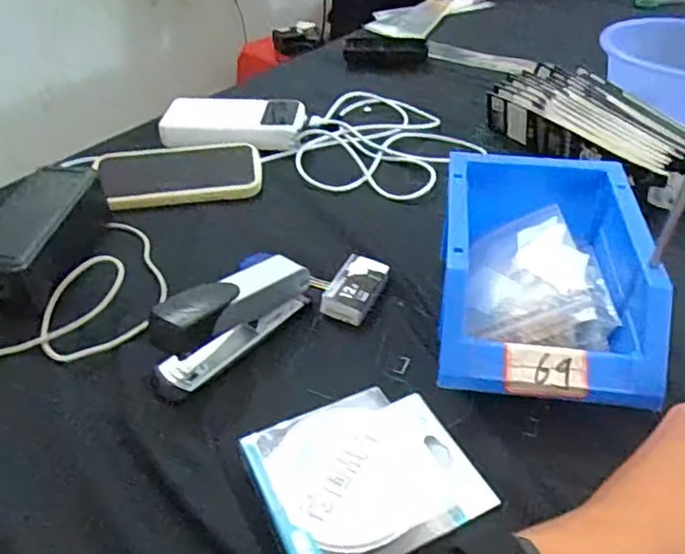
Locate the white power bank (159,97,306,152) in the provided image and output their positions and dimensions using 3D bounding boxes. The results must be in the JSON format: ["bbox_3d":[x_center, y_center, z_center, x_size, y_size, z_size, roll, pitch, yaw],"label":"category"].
[{"bbox_3d":[-0.107,-0.154,0.616,0.136,0.029,0.058,-2,40,-2],"label":"white power bank"}]

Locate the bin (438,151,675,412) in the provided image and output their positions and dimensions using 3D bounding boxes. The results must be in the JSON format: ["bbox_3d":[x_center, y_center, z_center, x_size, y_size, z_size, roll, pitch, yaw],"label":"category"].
[{"bbox_3d":[0.128,-0.004,0.405,0.123,0.068,0.177,5,40,7],"label":"bin"}]

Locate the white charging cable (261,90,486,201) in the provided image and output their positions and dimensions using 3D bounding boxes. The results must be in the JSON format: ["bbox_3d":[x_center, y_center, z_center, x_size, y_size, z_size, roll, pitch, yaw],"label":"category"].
[{"bbox_3d":[0.042,-0.138,0.617,0.165,0.026,0.189,18,43,21],"label":"white charging cable"}]

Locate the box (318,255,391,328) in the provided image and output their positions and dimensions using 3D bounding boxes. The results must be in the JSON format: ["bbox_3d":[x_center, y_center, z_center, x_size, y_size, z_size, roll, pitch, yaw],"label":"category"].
[{"bbox_3d":[0.010,0.008,0.445,0.032,0.016,0.058,17,43,19],"label":"box"}]

